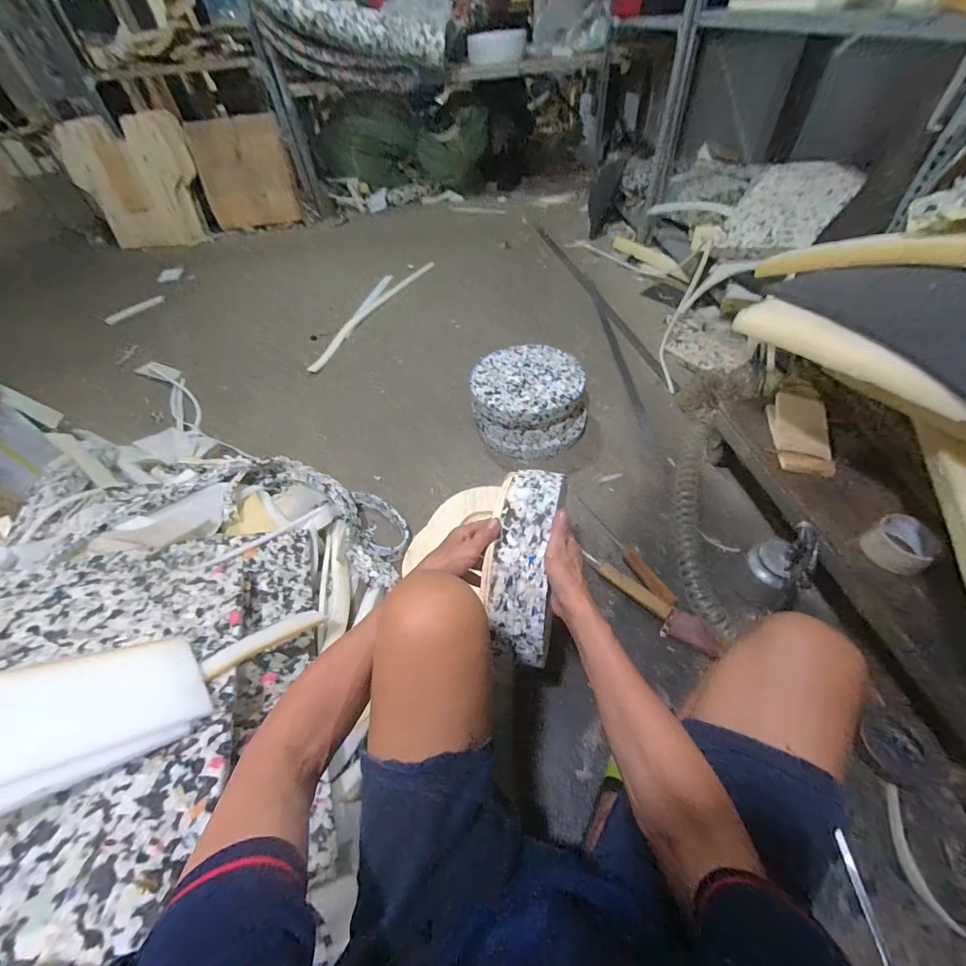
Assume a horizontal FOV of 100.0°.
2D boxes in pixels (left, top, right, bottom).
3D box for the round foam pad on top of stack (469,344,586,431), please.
[{"bbox_3d":[0.124,-0.277,1.160,0.302,0.068,0.315,-2,49,3],"label":"round foam pad on top of stack"}]

